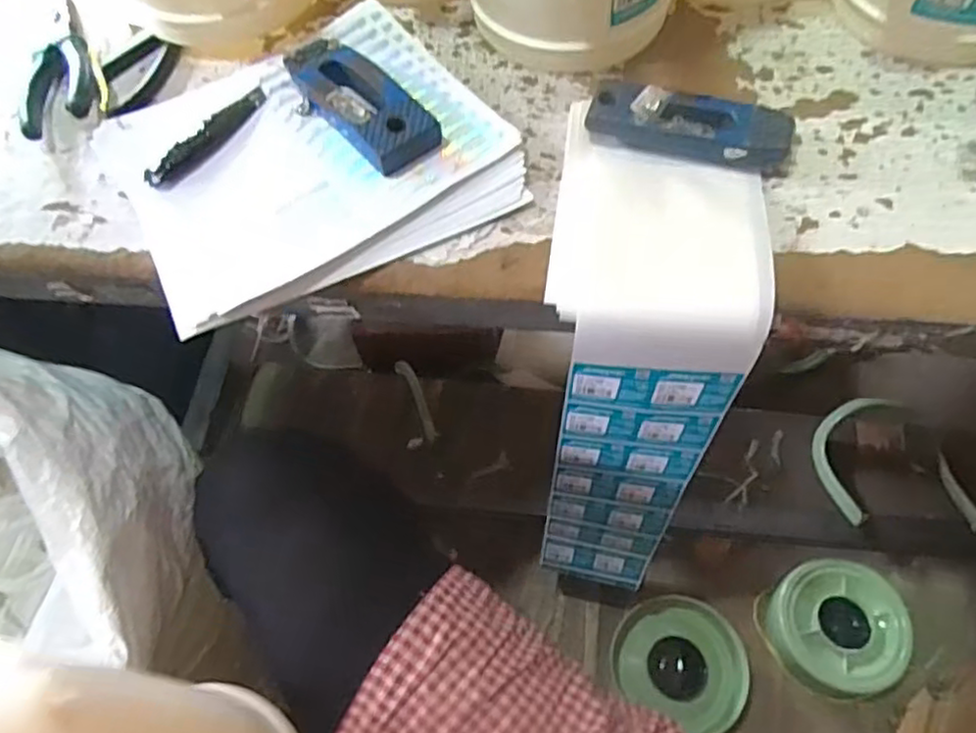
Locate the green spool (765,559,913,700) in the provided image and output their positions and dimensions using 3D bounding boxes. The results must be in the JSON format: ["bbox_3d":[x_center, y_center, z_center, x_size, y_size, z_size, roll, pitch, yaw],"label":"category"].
[{"bbox_3d":[0.423,0.315,0.824,0.150,0.058,0.139,-1,63,3],"label":"green spool"}]

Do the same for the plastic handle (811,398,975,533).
[{"bbox_3d":[0.532,0.128,0.894,0.178,0.100,0.207,4,63,6],"label":"plastic handle"}]

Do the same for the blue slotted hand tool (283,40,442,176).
[{"bbox_3d":[-0.092,-0.190,0.478,0.055,0.023,0.137,-39,67,-15],"label":"blue slotted hand tool"}]

